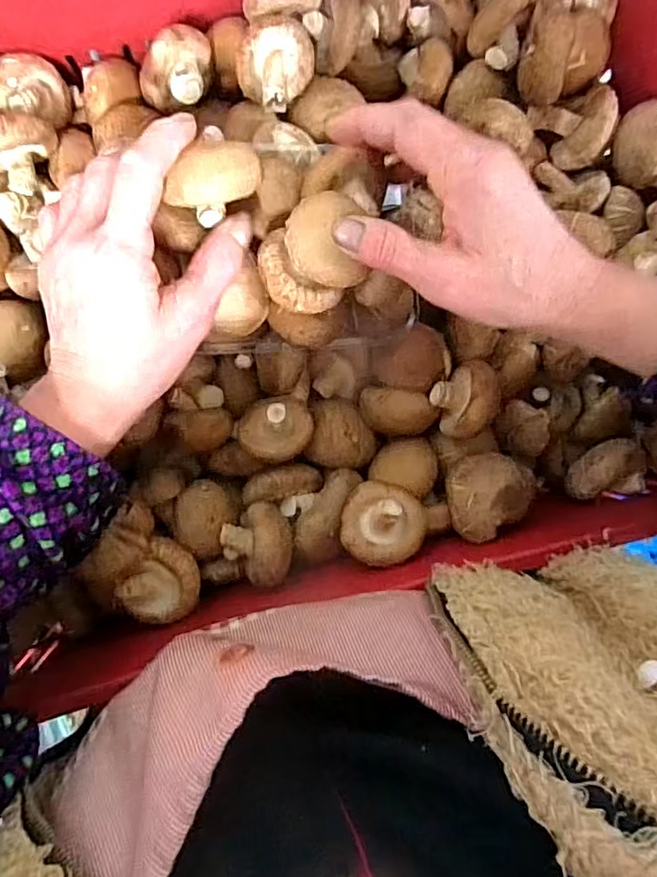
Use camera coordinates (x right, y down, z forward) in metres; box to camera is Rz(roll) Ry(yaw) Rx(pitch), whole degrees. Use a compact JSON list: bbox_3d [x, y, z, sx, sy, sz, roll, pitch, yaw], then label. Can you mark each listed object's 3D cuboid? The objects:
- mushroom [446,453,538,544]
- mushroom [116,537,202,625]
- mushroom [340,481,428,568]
[{"bbox_3d":[0.093,0.032,0.339,0.049,0.028,0.042,-30,95,-7],"label":"mushroom"},{"bbox_3d":[-0.096,0.085,0.332,0.041,0.019,0.044,0,90,-9],"label":"mushroom"},{"bbox_3d":[0.032,0.051,0.335,0.047,0.032,0.047,0,90,-9],"label":"mushroom"}]

